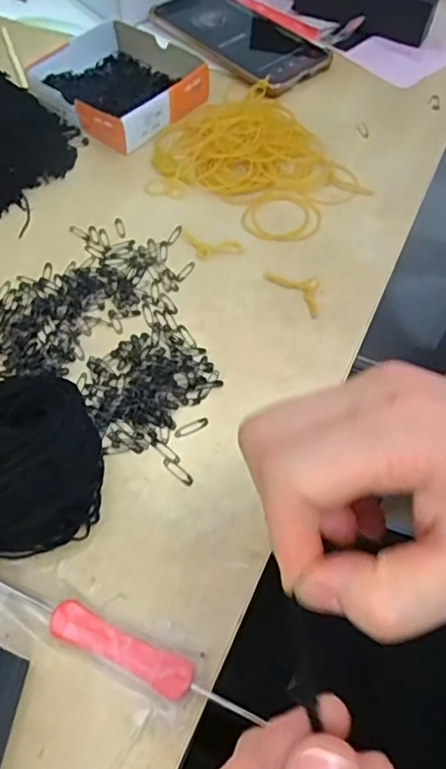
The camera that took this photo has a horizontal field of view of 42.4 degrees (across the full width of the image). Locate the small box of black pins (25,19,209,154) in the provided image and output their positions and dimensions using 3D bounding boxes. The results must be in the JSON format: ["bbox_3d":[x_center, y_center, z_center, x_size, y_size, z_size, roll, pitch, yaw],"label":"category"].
[{"bbox_3d":[-0.083,-0.244,0.464,0.125,0.027,0.108,33,62,20],"label":"small box of black pins"}]

